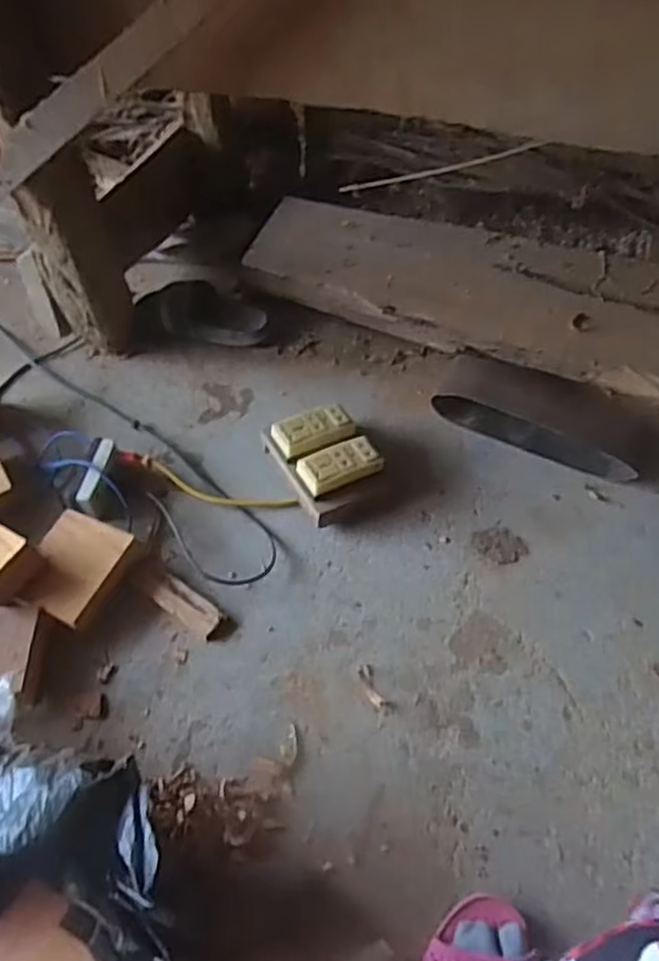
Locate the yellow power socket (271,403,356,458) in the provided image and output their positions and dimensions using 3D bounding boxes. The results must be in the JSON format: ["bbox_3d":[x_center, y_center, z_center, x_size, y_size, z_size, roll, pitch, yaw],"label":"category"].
[{"bbox_3d":[-0.018,-0.065,0.943,0.106,0.022,0.057,-20,54,-14],"label":"yellow power socket"}]

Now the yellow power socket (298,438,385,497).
[{"bbox_3d":[0.012,-0.020,0.899,0.101,0.024,0.049,-25,55,-18],"label":"yellow power socket"}]

